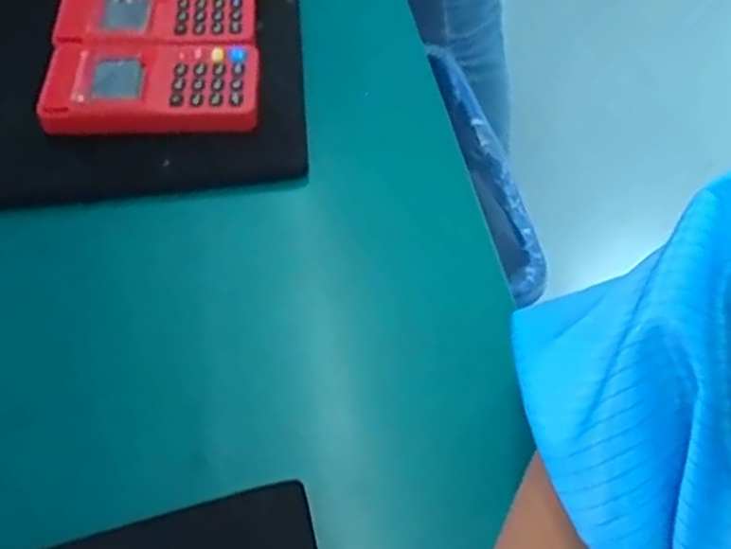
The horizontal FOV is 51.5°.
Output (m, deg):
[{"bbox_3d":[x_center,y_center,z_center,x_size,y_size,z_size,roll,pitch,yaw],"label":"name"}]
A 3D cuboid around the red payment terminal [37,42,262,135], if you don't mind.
[{"bbox_3d":[-0.124,-0.109,0.443,0.121,0.018,0.066,-5,54,-2],"label":"red payment terminal"}]

